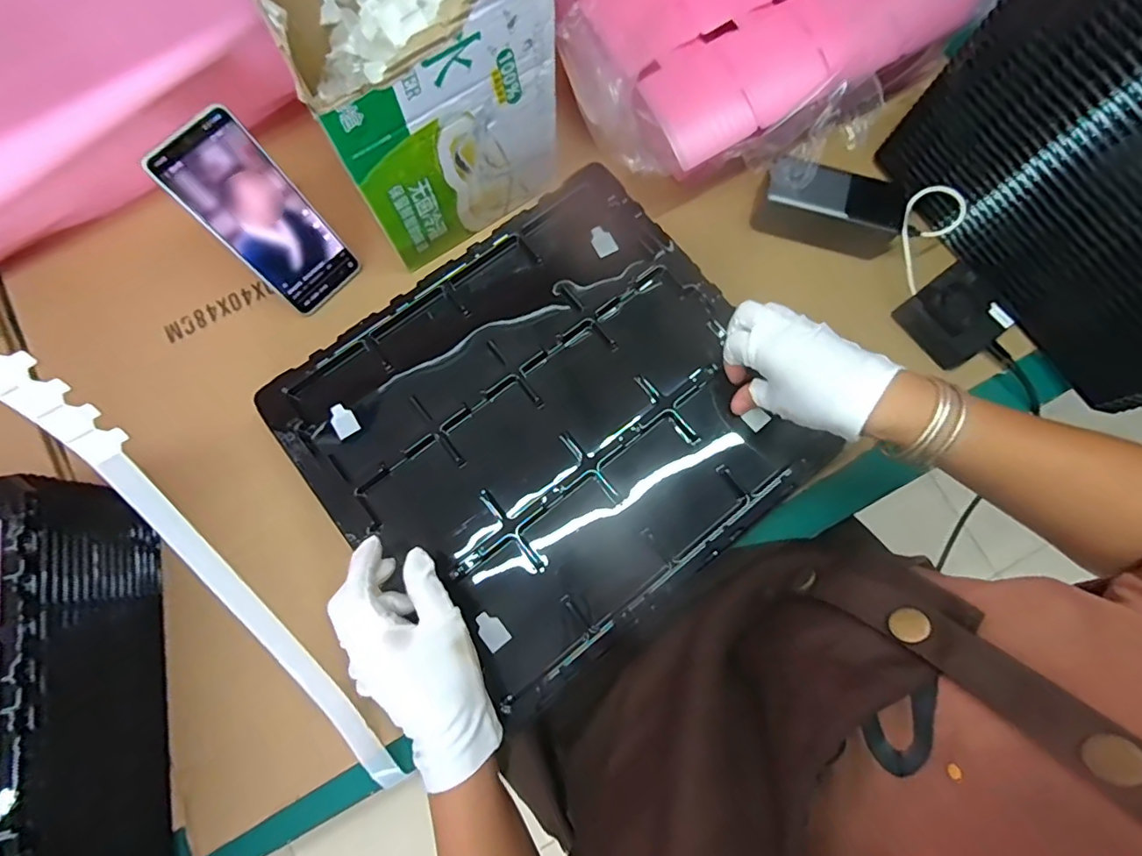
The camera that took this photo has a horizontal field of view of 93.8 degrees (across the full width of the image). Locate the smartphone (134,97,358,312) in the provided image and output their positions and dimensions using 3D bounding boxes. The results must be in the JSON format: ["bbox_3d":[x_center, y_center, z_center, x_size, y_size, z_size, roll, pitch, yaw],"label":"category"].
[{"bbox_3d":[-0.265,-0.180,0.469,0.078,0.167,0.007,-47,51,-10],"label":"smartphone"}]

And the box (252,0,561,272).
[{"bbox_3d":[-0.121,-0.291,0.448,0.207,0.210,0.151,-34,80,-8],"label":"box"}]

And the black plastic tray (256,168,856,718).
[{"bbox_3d":[-0.018,-0.006,0.461,0.363,0.033,0.336,-38,80,-9],"label":"black plastic tray"}]

